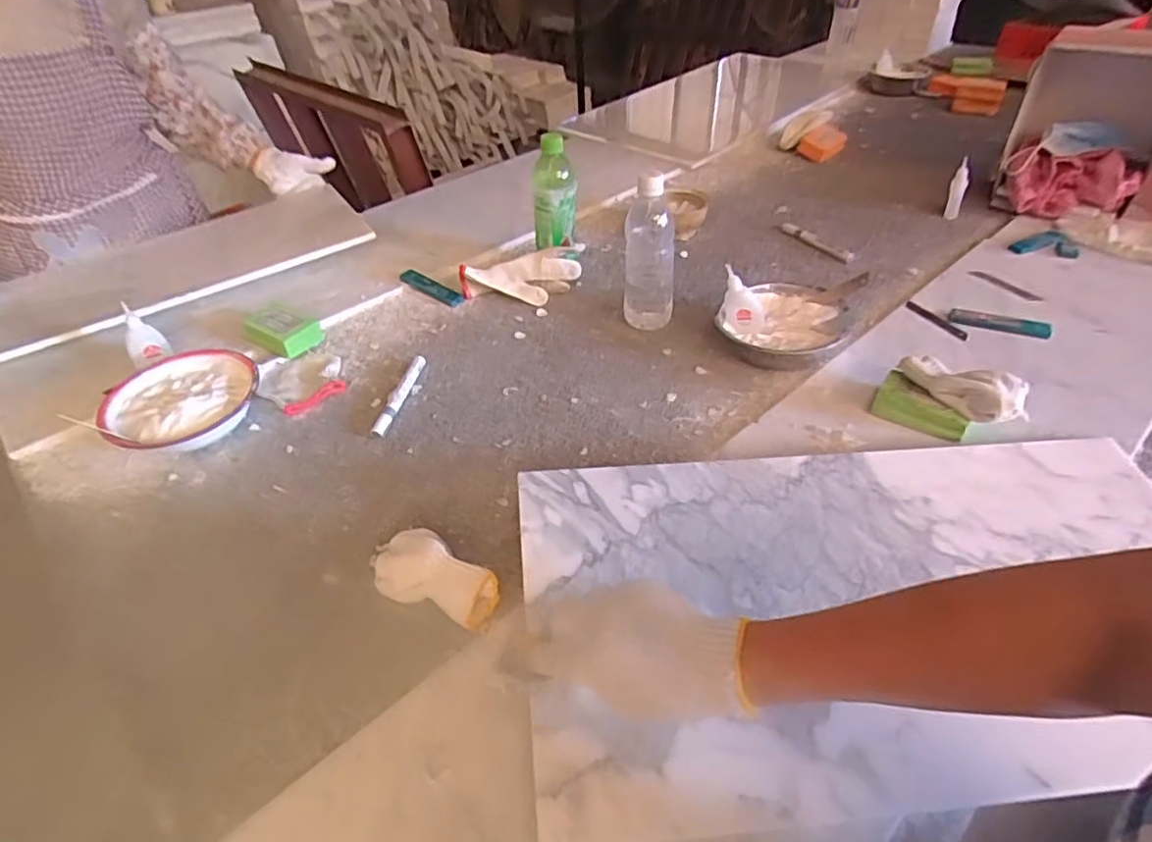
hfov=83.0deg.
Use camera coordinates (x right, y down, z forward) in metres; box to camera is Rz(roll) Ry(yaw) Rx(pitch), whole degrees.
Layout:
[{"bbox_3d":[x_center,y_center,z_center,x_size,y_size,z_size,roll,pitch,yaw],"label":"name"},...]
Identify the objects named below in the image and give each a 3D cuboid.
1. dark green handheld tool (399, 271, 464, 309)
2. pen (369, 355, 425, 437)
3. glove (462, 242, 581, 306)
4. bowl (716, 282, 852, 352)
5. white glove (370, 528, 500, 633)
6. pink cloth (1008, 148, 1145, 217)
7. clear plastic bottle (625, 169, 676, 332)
[{"bbox_3d":[-0.219,-0.202,0.973,0.130,0.006,0.032,29,51,26],"label":"dark green handheld tool"},{"bbox_3d":[-0.212,-0.033,0.787,0.017,0.012,0.139,9,45,9],"label":"pen"},{"bbox_3d":[-0.078,-0.211,0.940,0.172,0.068,0.048,-7,43,-3],"label":"glove"},{"bbox_3d":[0.262,-0.122,0.834,0.146,0.061,0.156,0,45,0],"label":"bowl"},{"bbox_3d":[-0.122,0.131,0.574,0.123,0.048,0.064,15,44,18],"label":"white glove"},{"bbox_3d":[0.786,-0.382,1.039,0.157,0.074,0.090,0,43,5],"label":"pink cloth"},{"bbox_3d":[0.097,-0.215,0.837,0.065,0.199,0.059,0,43,5],"label":"clear plastic bottle"}]

